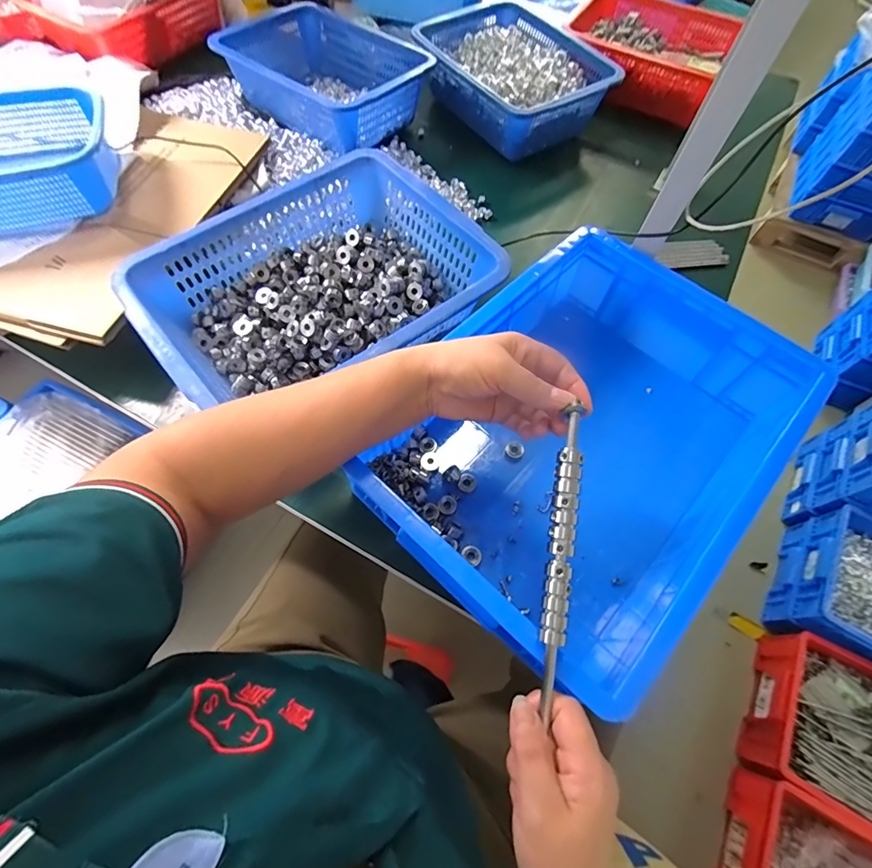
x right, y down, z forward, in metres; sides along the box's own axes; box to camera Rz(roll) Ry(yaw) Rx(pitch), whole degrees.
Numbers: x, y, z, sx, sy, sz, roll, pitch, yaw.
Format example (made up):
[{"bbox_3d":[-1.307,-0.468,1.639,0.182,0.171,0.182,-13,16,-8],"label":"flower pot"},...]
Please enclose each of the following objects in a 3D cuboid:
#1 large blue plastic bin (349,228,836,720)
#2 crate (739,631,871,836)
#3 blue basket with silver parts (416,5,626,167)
[{"bbox_3d":[0.145,-0.002,0.445,0.298,0.115,0.405,41,69,16],"label":"large blue plastic bin"},{"bbox_3d":[0.956,0.672,0.918,0.466,0.164,0.333,29,66,11],"label":"crate"},{"bbox_3d":[0.131,-0.605,0.747,0.227,0.089,0.311,-35,70,-18],"label":"blue basket with silver parts"}]

